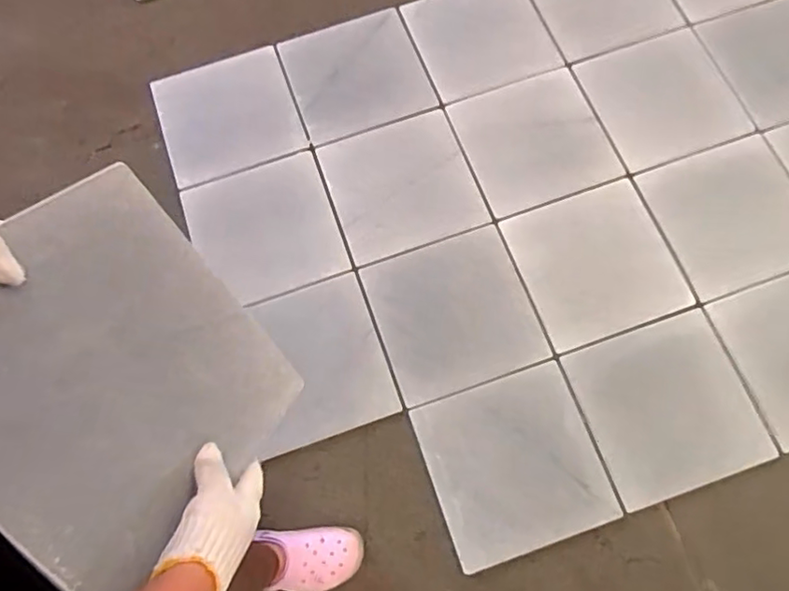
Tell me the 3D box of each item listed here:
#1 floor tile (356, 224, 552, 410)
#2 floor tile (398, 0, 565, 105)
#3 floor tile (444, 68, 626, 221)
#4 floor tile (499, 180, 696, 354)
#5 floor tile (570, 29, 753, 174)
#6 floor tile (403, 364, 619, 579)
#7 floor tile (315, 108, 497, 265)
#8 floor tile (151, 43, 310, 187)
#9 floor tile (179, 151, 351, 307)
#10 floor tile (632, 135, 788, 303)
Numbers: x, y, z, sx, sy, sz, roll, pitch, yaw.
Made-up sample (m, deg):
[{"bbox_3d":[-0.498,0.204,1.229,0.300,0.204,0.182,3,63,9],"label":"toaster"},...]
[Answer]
[{"bbox_3d":[0.118,0.035,1.243,0.307,0.017,0.305,-18,73,-3],"label":"floor tile"},{"bbox_3d":[0.204,-0.628,1.476,0.307,0.014,0.298,-21,76,-5],"label":"floor tile"},{"bbox_3d":[0.312,-0.347,1.377,0.304,0.019,0.307,-19,73,-4],"label":"floor tile"},{"bbox_3d":[0.416,-0.069,1.262,0.305,0.017,0.305,-19,73,-4],"label":"floor tile"},{"bbox_3d":[0.611,-0.453,1.393,0.304,0.019,0.315,-18,73,-3],"label":"floor tile"},{"bbox_3d":[0.221,0.314,1.141,0.302,0.018,0.302,-19,73,-4],"label":"floor tile"},{"bbox_3d":[0.015,-0.246,1.345,0.302,0.012,0.307,-18,73,-3],"label":"floor tile"},{"bbox_3d":[-0.395,-0.427,1.446,0.311,0.023,0.312,-20,73,-4],"label":"floor tile"},{"bbox_3d":[-0.288,-0.145,1.330,0.300,0.015,0.312,-19,73,-4],"label":"floor tile"},{"bbox_3d":[0.722,-0.172,1.295,0.313,0.013,0.302,-18,73,-4],"label":"floor tile"}]

